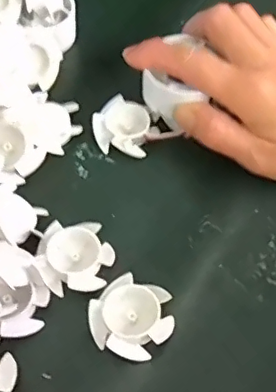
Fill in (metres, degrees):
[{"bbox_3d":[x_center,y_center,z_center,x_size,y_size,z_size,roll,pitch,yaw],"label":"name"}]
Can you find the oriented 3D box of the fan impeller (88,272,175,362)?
[{"bbox_3d":[-0.003,0.061,0.278,0.039,0.014,0.038,2,54,-3],"label":"fan impeller"}]

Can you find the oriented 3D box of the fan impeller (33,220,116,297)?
[{"bbox_3d":[-0.033,0.033,0.296,0.039,0.014,0.036,2,54,-3],"label":"fan impeller"}]

